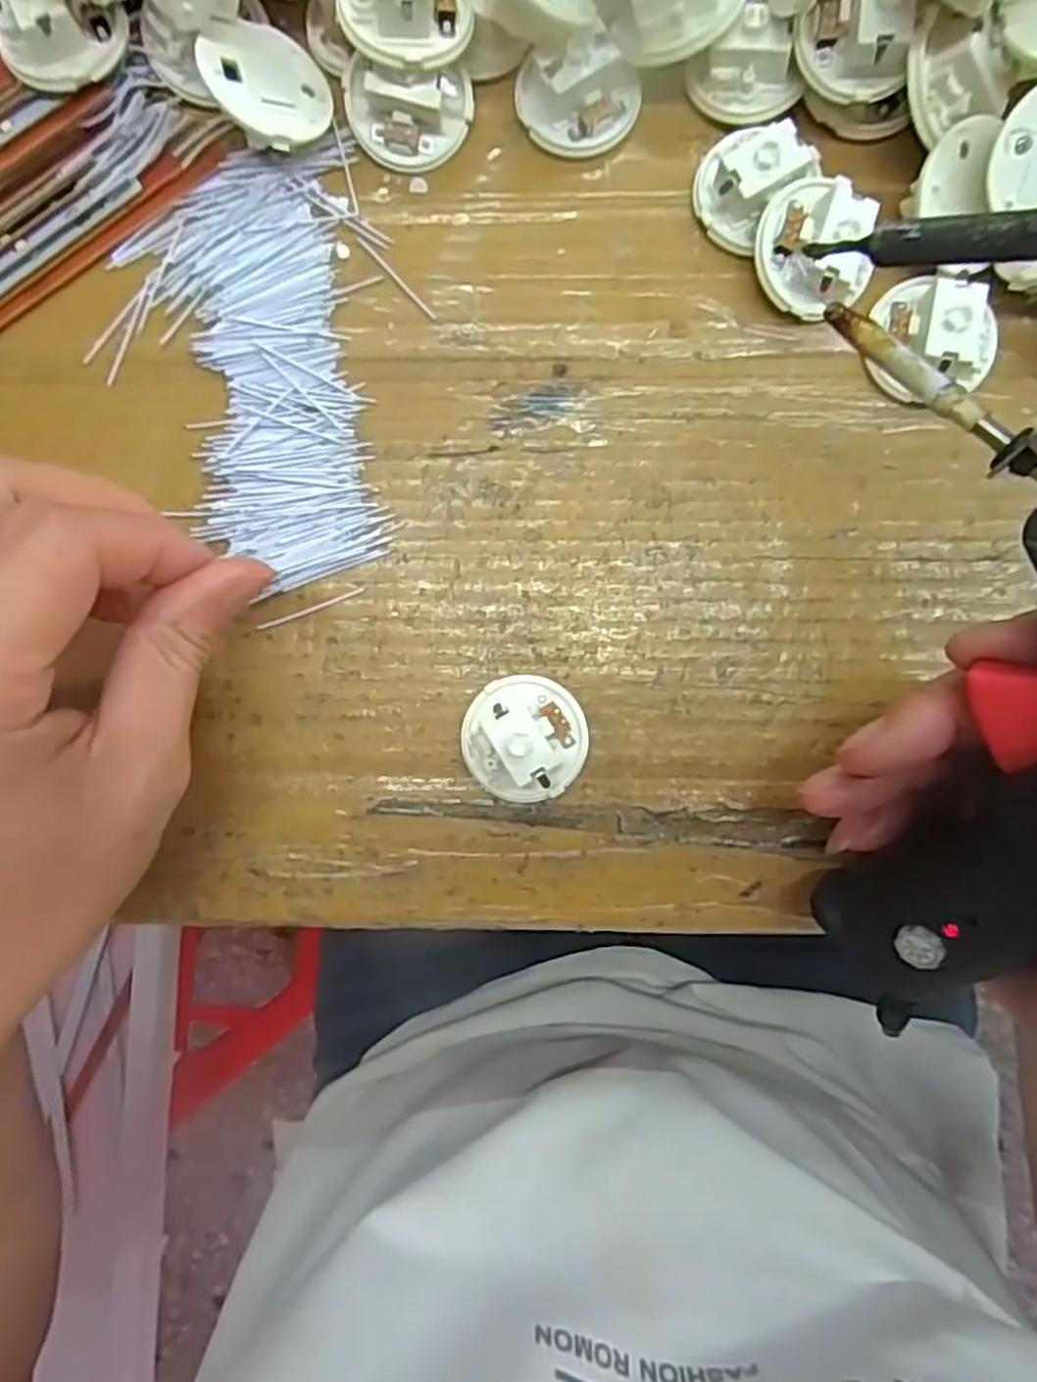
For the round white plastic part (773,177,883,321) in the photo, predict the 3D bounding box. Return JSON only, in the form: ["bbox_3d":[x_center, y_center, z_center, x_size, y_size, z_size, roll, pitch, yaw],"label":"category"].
[{"bbox_3d":[0.090,-0.130,0.222,0.033,0.017,0.032,0,91,2],"label":"round white plastic part"}]

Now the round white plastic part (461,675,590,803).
[{"bbox_3d":[0.002,0.015,0.229,0.038,0.017,0.038,0,91,2],"label":"round white plastic part"}]

